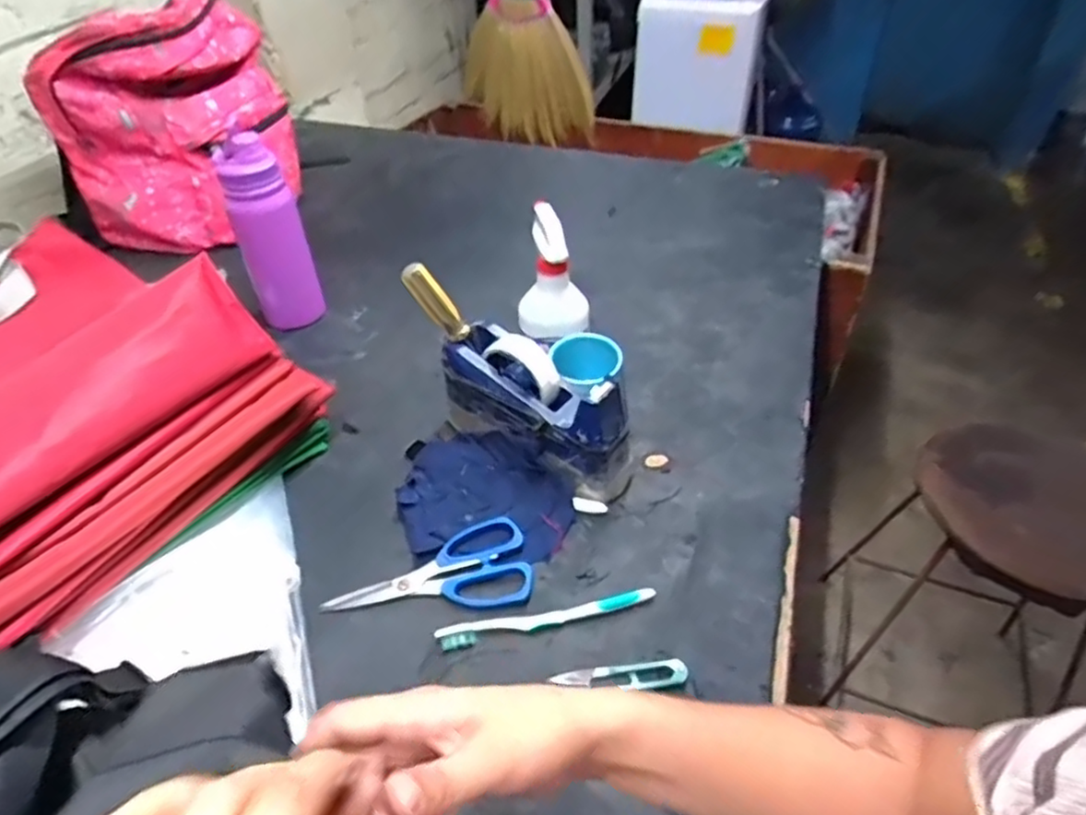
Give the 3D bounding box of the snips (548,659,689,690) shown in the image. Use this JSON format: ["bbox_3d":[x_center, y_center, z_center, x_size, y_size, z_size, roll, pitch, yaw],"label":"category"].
[{"bbox_3d":[0.059,0.205,0.513,0.102,0.006,0.021,-2,43,-2],"label":"snips"}]

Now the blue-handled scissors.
[{"bbox_3d":[-0.098,0.139,0.586,0.173,0.013,0.084,-4,43,-4],"label":"blue-handled scissors"}]

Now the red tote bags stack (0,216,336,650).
[{"bbox_3d":[-0.481,-0.011,0.600,0.393,0.164,0.352,19,46,22],"label":"red tote bags stack"}]

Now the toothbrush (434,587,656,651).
[{"bbox_3d":[0.004,0.171,0.548,0.178,0.014,0.019,-8,43,-8],"label":"toothbrush"}]

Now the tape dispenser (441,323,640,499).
[{"bbox_3d":[-0.007,0.002,0.658,0.201,0.116,0.070,28,50,27],"label":"tape dispenser"}]

